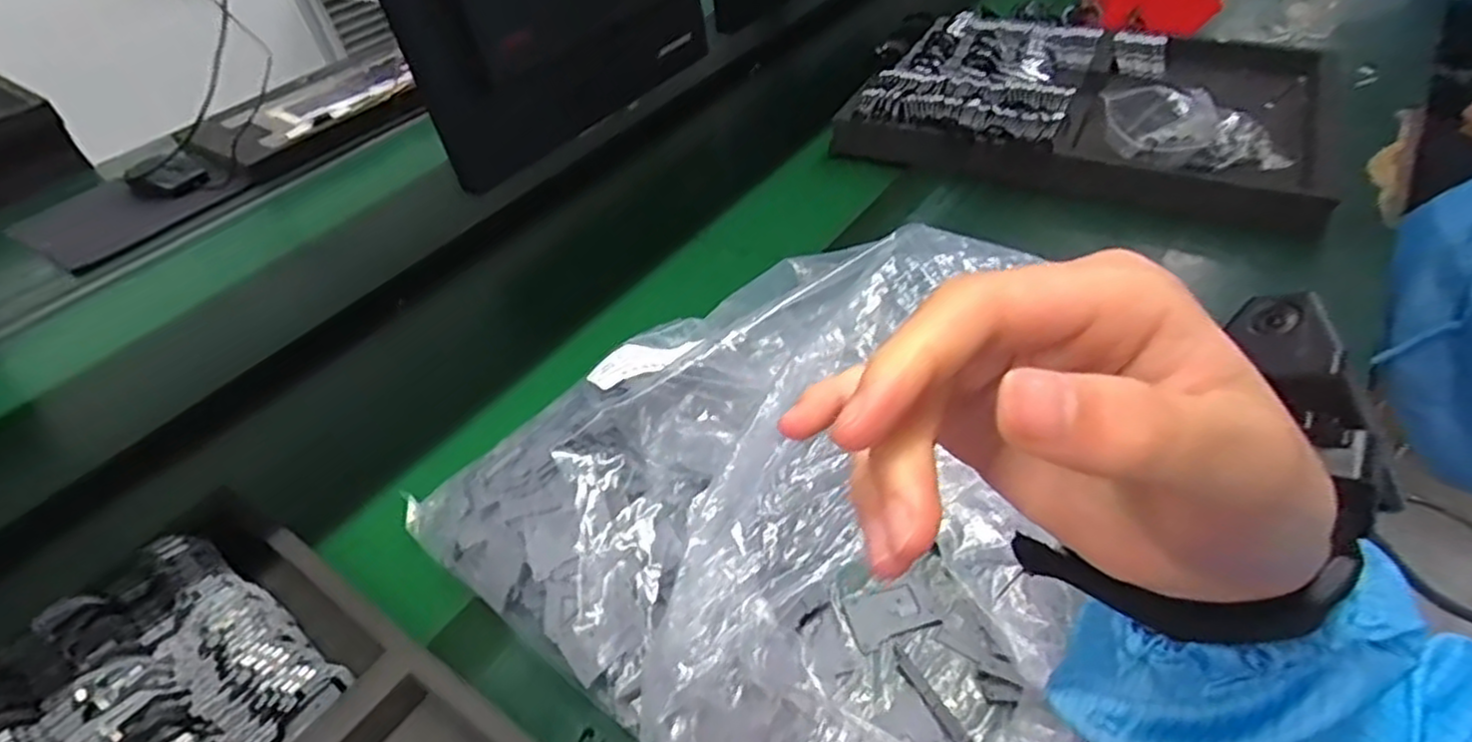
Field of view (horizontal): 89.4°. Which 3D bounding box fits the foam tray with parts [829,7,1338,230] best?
[{"bbox_3d":[0.362,-0.281,0.763,0.433,0.080,0.360,17,44,22],"label":"foam tray with parts"}]

